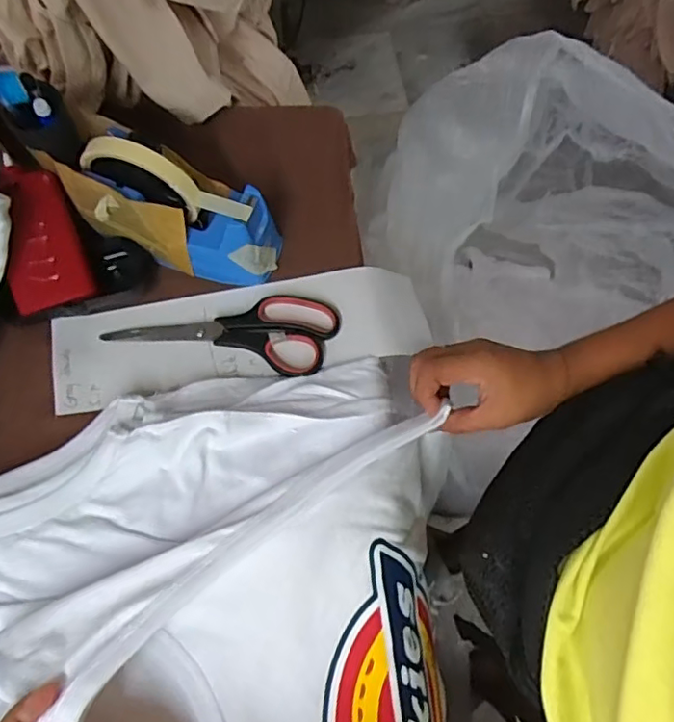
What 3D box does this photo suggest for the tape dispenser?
[{"bbox_3d":[-0.129,-0.123,0.442,0.166,0.098,0.065,16,70,5],"label":"tape dispenser"}]

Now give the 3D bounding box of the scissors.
[{"bbox_3d":[-0.091,-0.031,0.460,0.178,0.010,0.067,10,70,2],"label":"scissors"}]

